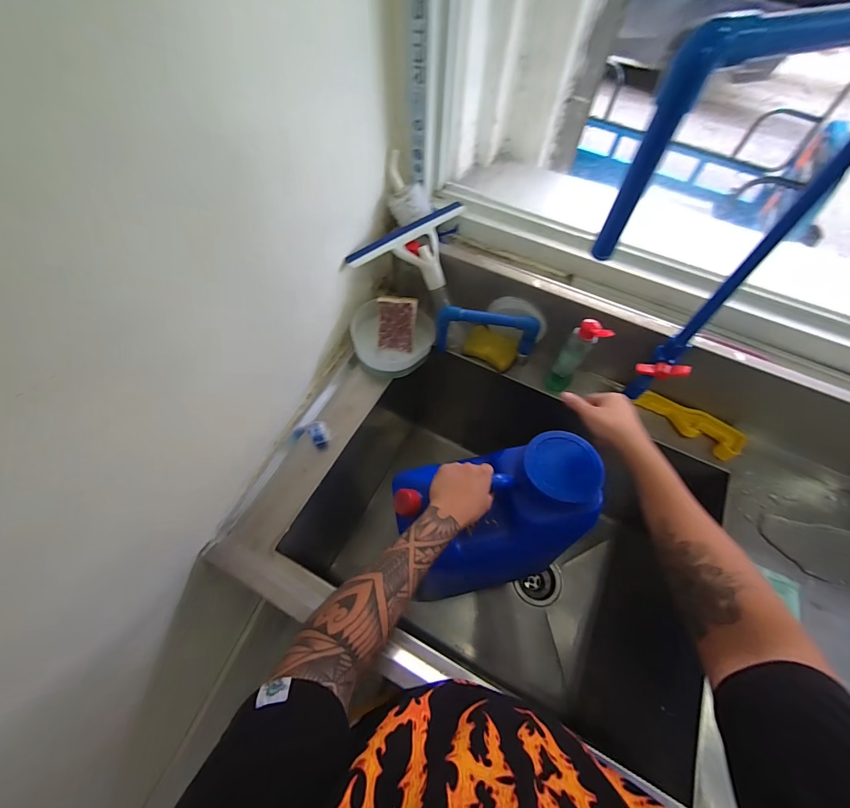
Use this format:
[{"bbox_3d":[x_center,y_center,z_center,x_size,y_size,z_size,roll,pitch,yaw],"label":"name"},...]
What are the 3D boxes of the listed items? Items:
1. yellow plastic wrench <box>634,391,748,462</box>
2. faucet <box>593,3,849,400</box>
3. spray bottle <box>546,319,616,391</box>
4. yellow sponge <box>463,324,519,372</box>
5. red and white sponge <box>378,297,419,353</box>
[{"bbox_3d":[0.469,0.028,0.666,0.171,0.030,0.050,39,67,18],"label":"yellow plastic wrench"},{"bbox_3d":[0.271,-0.112,0.421,0.257,0.466,0.055,-16,63,-10],"label":"faucet"},{"bbox_3d":[0.262,-0.078,0.659,0.050,0.165,0.061,35,66,16],"label":"spray bottle"},{"bbox_3d":[0.131,-0.108,0.738,0.101,0.032,0.067,31,90,14],"label":"yellow sponge"},{"bbox_3d":[-0.052,-0.148,0.697,0.068,0.095,0.018,7,21,-3],"label":"red and white sponge"}]

